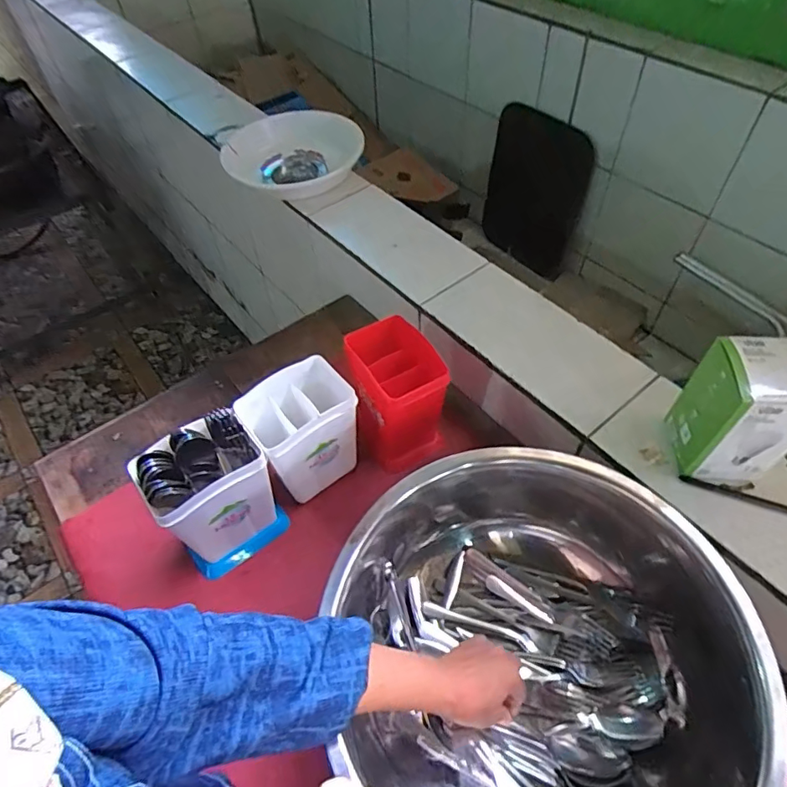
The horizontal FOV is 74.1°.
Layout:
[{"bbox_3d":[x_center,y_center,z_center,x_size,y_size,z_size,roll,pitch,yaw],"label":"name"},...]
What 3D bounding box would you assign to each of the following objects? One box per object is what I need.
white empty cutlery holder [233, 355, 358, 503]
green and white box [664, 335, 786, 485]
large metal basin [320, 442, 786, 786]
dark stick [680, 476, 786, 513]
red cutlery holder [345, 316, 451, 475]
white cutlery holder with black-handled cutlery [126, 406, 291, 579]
[{"bbox_3d":[-0.109,0.044,0.652,0.120,0.140,0.100,-30,57,-18],"label":"white empty cutlery holder"},{"bbox_3d":[0.358,0.021,0.541,0.082,0.150,0.087,-2,53,2],"label":"green and white box"},{"bbox_3d":[0.139,0.259,0.512,0.363,0.158,0.374,-2,53,2],"label":"large metal basin"},{"bbox_3d":[0.384,0.112,0.562,0.136,0.004,0.010,17,56,16],"label":"dark stick"},{"bbox_3d":[0.004,-0.001,0.687,0.094,0.145,0.122,-20,55,-11],"label":"red cutlery holder"},{"bbox_3d":[-0.203,0.115,0.599,0.119,0.187,0.087,-36,59,-21],"label":"white cutlery holder with black-handled cutlery"}]

